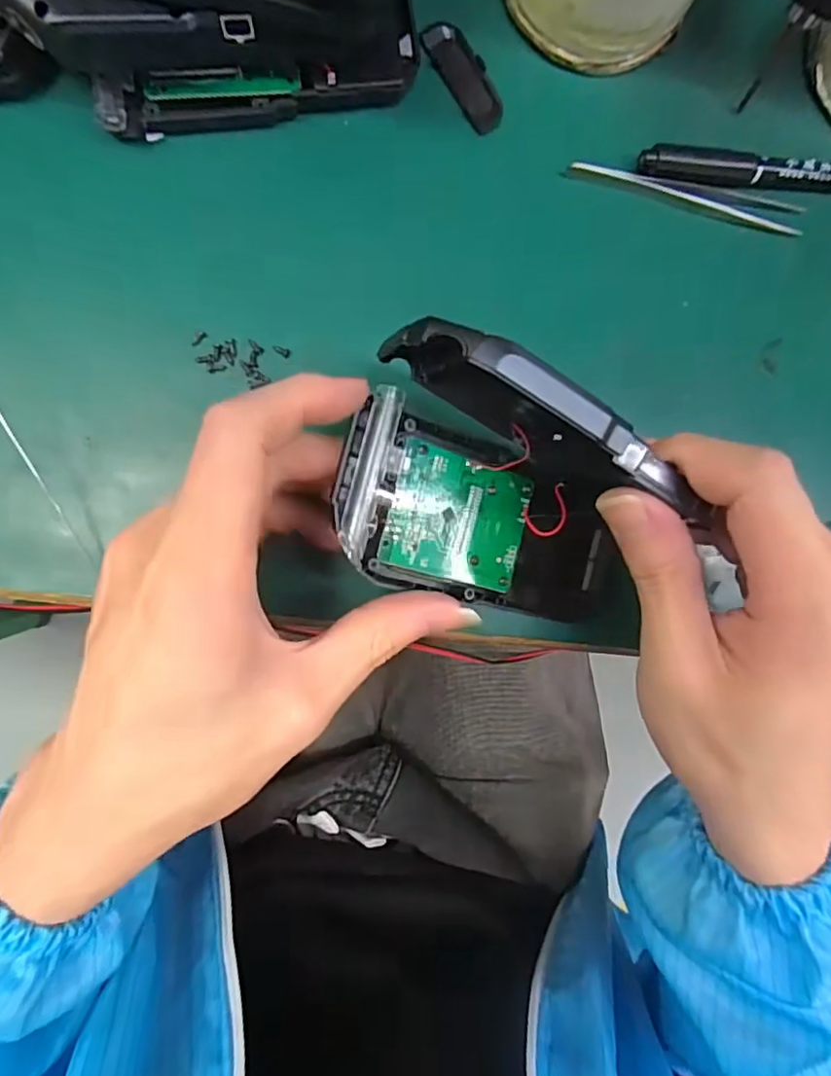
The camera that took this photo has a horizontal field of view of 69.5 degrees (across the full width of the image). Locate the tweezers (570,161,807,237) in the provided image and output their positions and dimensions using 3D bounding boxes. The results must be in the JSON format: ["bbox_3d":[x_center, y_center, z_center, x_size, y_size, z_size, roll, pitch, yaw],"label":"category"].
[{"bbox_3d":[0.115,-0.140,0.248,0.103,0.006,0.013,6,91,-8],"label":"tweezers"}]

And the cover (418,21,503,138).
[{"bbox_3d":[0.020,-0.183,0.236,0.017,0.004,0.044,-39,96,-5],"label":"cover"}]

